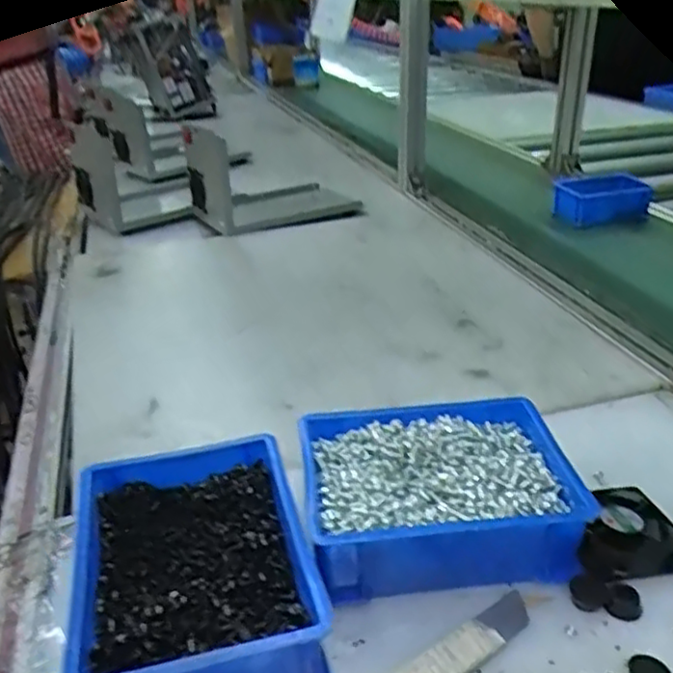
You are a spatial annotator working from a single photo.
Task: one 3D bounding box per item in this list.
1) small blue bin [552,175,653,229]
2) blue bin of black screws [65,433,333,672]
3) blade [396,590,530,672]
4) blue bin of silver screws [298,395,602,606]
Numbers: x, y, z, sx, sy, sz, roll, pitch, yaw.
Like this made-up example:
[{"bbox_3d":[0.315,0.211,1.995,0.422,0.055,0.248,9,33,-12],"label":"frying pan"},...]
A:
[{"bbox_3d":[0.449,-0.229,1.152,0.155,0.055,0.088,-7,28,-9],"label":"small blue bin"},{"bbox_3d":[-0.095,0.160,0.459,0.150,0.064,0.203,-9,29,-13],"label":"blue bin of black screws"},{"bbox_3d":[0.073,0.199,0.426,0.134,0.009,0.029,-21,33,-31],"label":"blade"},{"bbox_3d":[0.076,0.118,0.521,0.201,0.059,0.154,-5,28,-6],"label":"blue bin of silver screws"}]

